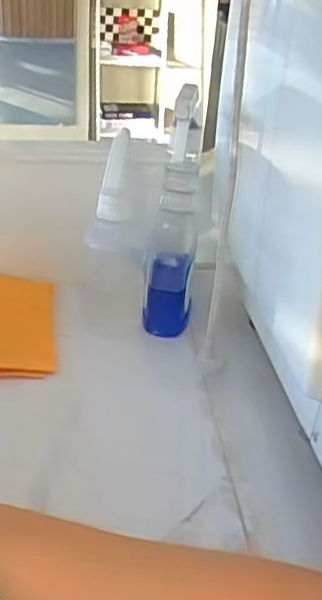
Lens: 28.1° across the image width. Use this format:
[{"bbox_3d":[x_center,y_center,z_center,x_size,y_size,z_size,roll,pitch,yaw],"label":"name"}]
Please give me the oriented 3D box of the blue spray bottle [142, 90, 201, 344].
[{"bbox_3d":[0.015,-0.074,0.634,0.051,0.252,0.056,5,31,-1],"label":"blue spray bottle"}]

